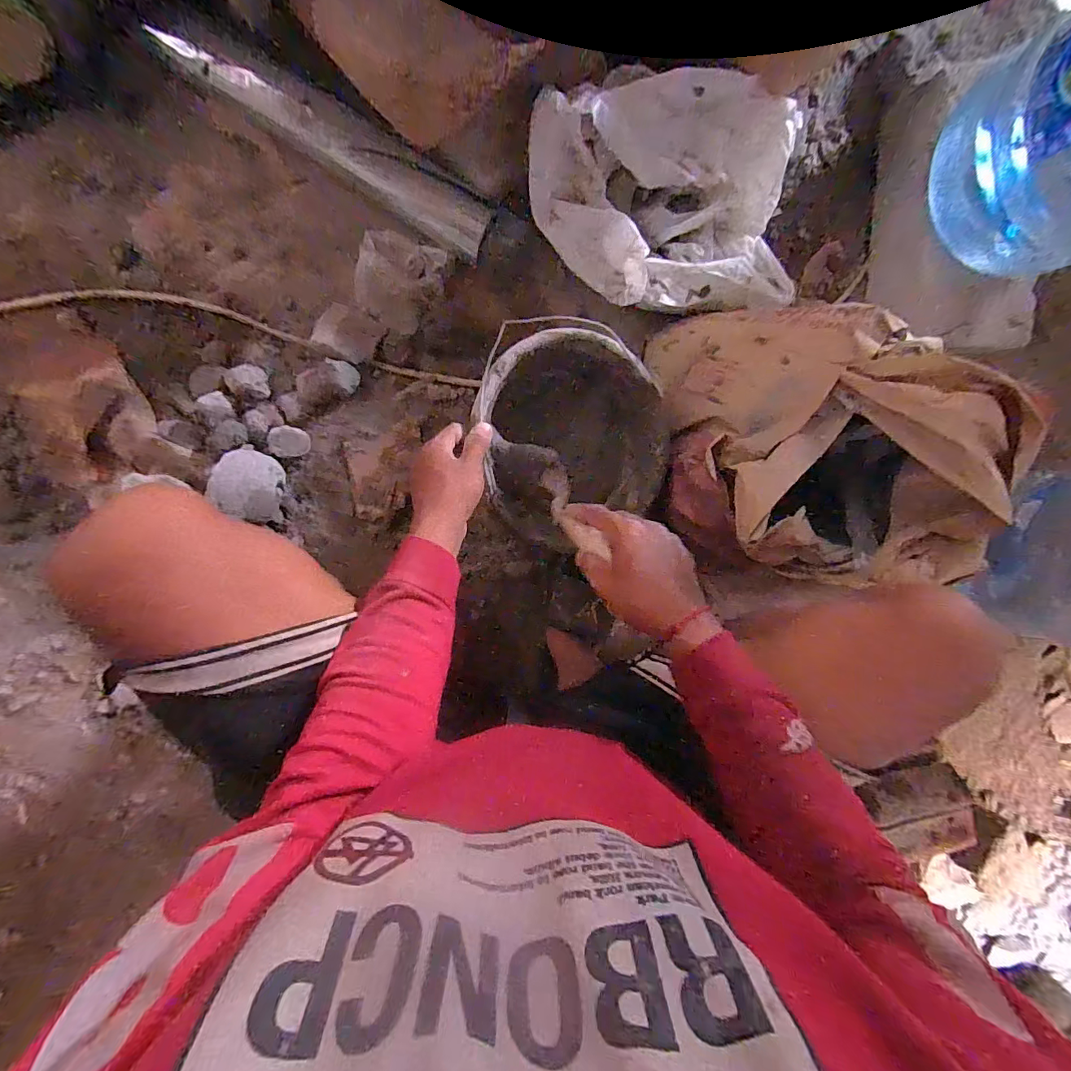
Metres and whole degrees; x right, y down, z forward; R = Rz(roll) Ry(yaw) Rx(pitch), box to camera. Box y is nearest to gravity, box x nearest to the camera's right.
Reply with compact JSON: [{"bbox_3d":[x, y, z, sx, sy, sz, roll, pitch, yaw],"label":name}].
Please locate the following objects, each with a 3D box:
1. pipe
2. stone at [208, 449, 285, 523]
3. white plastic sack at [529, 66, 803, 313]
[{"bbox_3d":[-0.233,-0.467,0.552,0.388,0.070,0.063,27,94,-12],"label":"pipe"},{"bbox_3d":[-0.377,-0.063,0.614,0.069,0.057,0.097,10,97,-10],"label":"stone"},{"bbox_3d":[0.169,-0.408,0.576,0.360,0.100,0.219,0,98,-10],"label":"white plastic sack"}]

